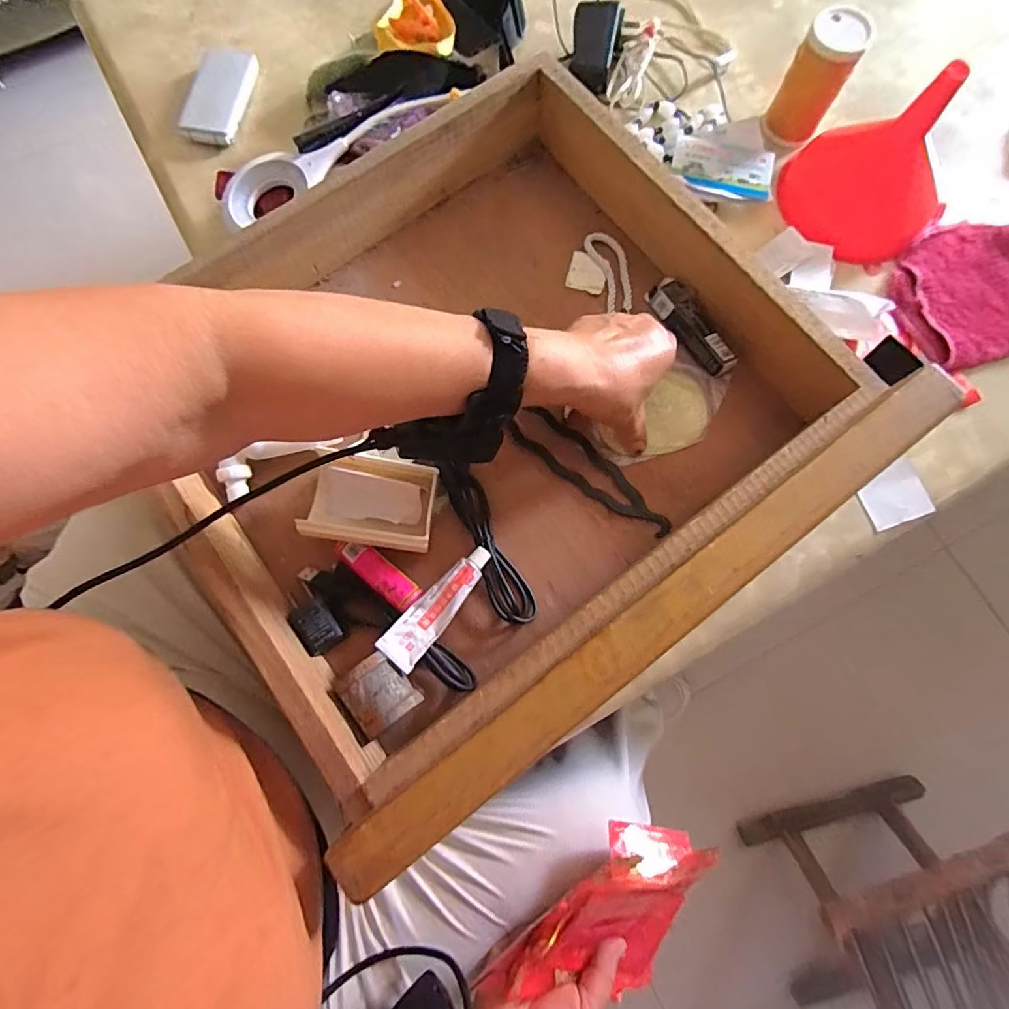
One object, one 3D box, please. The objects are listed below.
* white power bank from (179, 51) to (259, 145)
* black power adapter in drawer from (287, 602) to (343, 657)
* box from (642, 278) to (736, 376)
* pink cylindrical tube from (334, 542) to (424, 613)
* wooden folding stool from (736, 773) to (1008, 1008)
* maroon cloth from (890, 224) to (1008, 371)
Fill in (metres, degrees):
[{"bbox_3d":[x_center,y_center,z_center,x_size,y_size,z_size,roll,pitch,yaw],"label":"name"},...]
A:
[{"bbox_3d":[-0.282,-0.404,0.519,0.060,0.018,0.104,6,77,2],"label":"white power bank"},{"bbox_3d":[-0.132,0.088,0.372,0.029,0.024,0.033,-32,79,-7],"label":"black power adapter in drawer"},{"bbox_3d":[0.155,-0.146,0.435,0.025,0.021,0.093,-31,79,-7],"label":"box"},{"bbox_3d":[-0.091,0.051,0.385,0.070,0.020,0.021,38,80,8],"label":"pink cylindrical tube"},{"bbox_3d":[0.554,0.562,0.694,0.299,0.315,0.252,-18,77,-4],"label":"wooden folding stool"},{"bbox_3d":[0.447,-0.200,0.458,0.206,0.027,0.124,-18,77,-4],"label":"maroon cloth"}]

